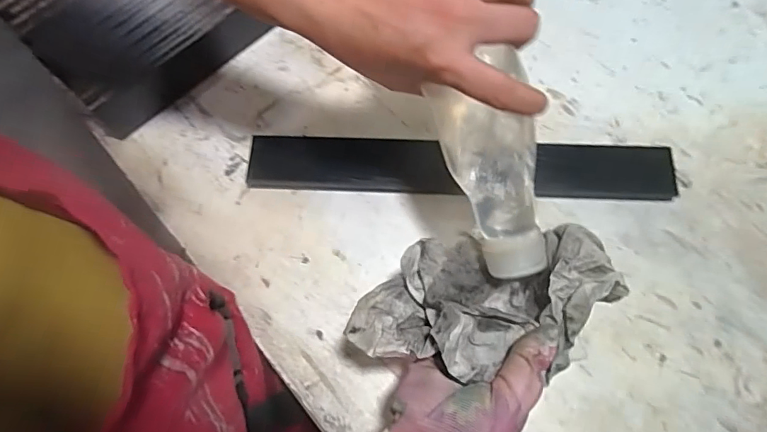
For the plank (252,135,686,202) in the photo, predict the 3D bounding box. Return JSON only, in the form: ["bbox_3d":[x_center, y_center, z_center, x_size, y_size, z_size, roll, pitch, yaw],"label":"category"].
[{"bbox_3d":[0.068,-0.045,0.451,0.381,0.021,0.050,2,70,3],"label":"plank"}]

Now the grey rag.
[{"bbox_3d":[0.062,0.054,0.321,0.161,0.050,0.095,-1,70,3],"label":"grey rag"}]

